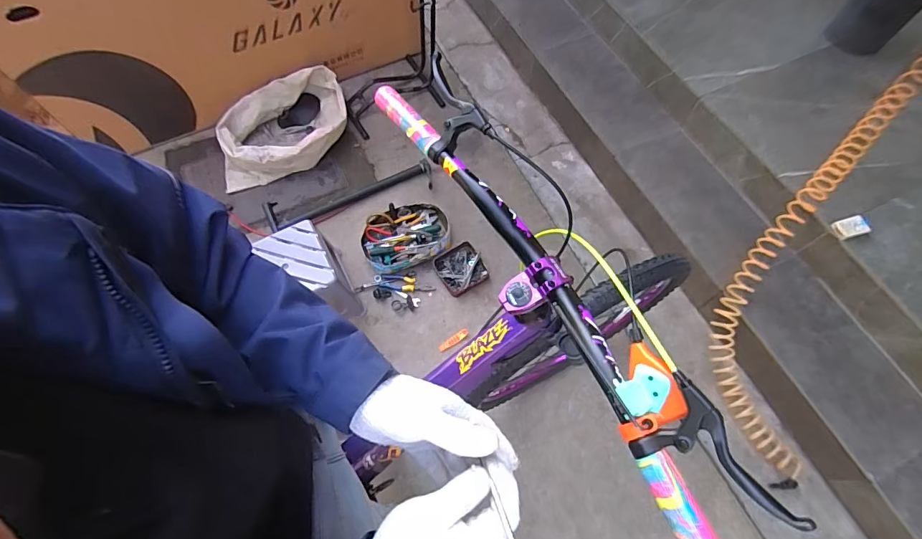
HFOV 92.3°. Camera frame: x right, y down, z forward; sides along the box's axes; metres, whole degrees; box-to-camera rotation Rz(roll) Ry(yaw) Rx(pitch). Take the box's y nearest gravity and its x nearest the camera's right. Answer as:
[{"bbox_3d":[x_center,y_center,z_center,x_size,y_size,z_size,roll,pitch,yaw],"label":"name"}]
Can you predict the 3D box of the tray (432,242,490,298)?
[{"bbox_3d":[0.000,-0.001,1.572,0.159,0.036,0.159,-27,67,-13],"label":"tray"}]

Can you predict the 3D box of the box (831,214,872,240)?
[{"bbox_3d":[1.149,-0.123,1.303,0.096,0.029,0.060,-13,65,-6],"label":"box"}]

